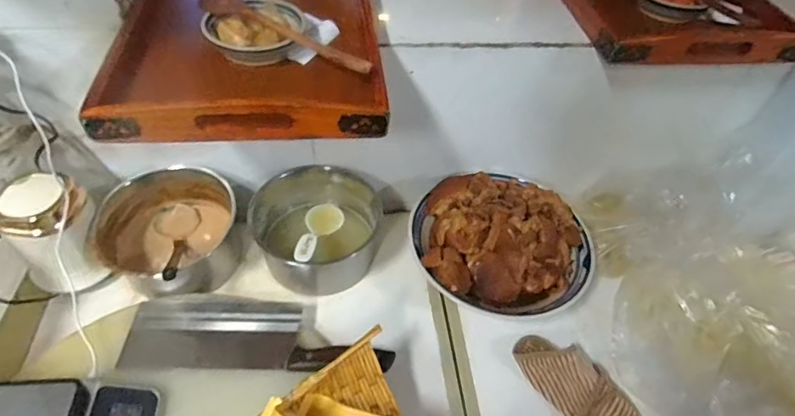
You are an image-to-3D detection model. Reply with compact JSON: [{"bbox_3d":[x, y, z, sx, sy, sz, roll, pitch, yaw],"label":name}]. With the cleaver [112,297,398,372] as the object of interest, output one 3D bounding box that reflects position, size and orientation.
[{"bbox_3d":[-0.169,0.153,0.607,0.319,0.037,0.110,2,49,-3],"label":"cleaver"}]

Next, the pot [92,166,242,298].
[{"bbox_3d":[-0.303,0.029,0.669,0.158,0.101,0.167,3,49,-3],"label":"pot"}]

